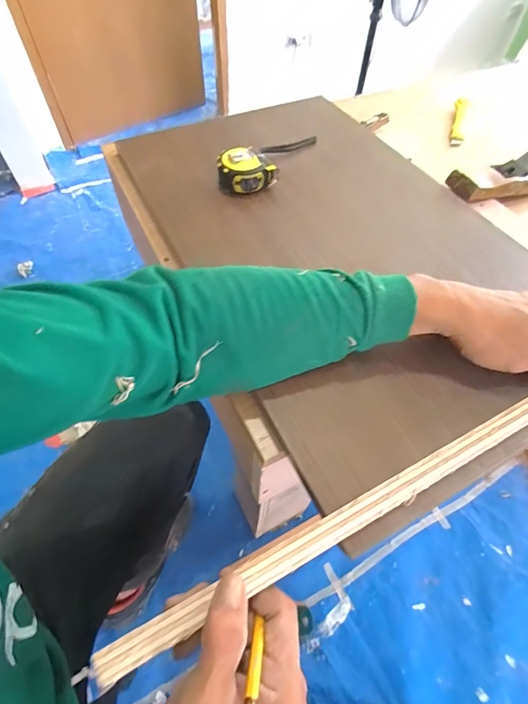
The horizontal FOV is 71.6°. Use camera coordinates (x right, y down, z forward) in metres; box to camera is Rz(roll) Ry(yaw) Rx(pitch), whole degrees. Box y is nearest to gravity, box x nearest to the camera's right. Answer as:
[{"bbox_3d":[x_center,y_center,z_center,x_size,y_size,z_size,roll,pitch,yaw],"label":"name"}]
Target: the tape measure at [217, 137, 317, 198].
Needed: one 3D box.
[{"bbox_3d":[0.021,-0.285,0.534,0.199,0.039,0.072,-32,62,-21],"label":"tape measure"}]

